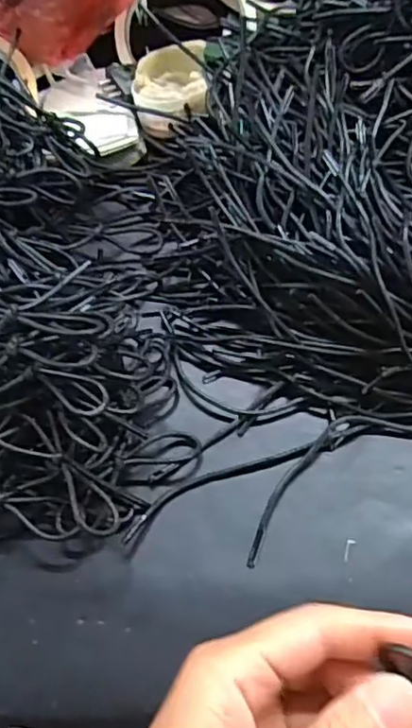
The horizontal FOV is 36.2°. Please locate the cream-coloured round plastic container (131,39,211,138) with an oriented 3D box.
[{"bbox_3d":[-0.021,-0.167,0.379,0.045,0.032,0.050,-6,60,0],"label":"cream-coloured round plastic container"}]

